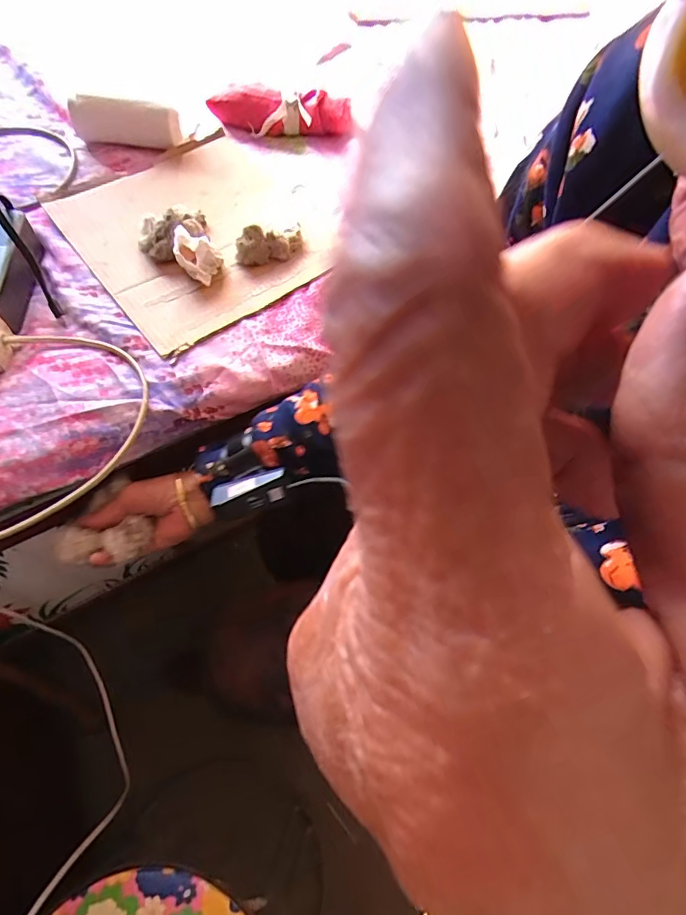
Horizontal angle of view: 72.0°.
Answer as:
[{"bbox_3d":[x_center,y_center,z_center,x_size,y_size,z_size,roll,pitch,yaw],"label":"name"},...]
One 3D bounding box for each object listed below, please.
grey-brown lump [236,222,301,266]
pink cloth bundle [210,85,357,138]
[{"bbox_3d":[-0.083,-0.243,0.537,0.075,0.030,0.028,-14,64,-11],"label":"grey-brown lump"},{"bbox_3d":[-0.085,-0.483,0.665,0.196,0.046,0.059,14,62,4],"label":"pink cloth bundle"}]

